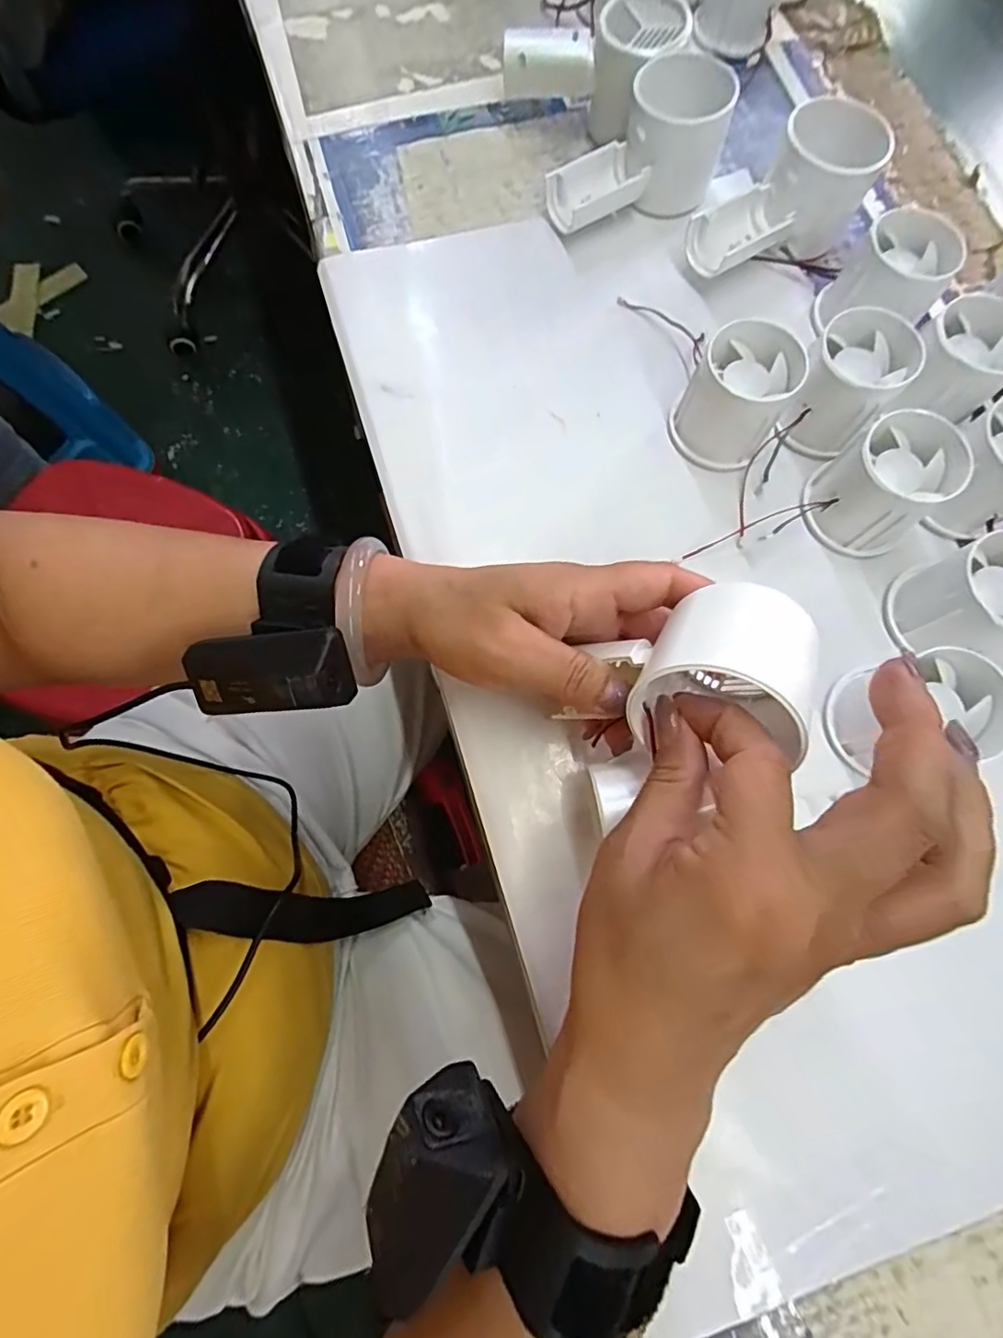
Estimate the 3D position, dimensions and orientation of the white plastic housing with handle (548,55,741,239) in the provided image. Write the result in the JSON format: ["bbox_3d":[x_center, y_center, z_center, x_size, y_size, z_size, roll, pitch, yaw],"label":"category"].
[{"bbox_3d":[0.080,-0.306,0.338,0.096,0.059,0.056,-32,78,-8],"label":"white plastic housing with handle"}]

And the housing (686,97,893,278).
[{"bbox_3d":[0.164,-0.270,0.332,0.108,0.054,0.056,-39,79,-10],"label":"housing"}]

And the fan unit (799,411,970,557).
[{"bbox_3d":[0.196,-0.094,0.290,0.058,0.047,0.054,0,75,-1],"label":"fan unit"}]

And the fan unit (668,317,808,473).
[{"bbox_3d":[0.125,-0.147,0.304,0.051,0.047,0.056,0,75,-1],"label":"fan unit"}]

